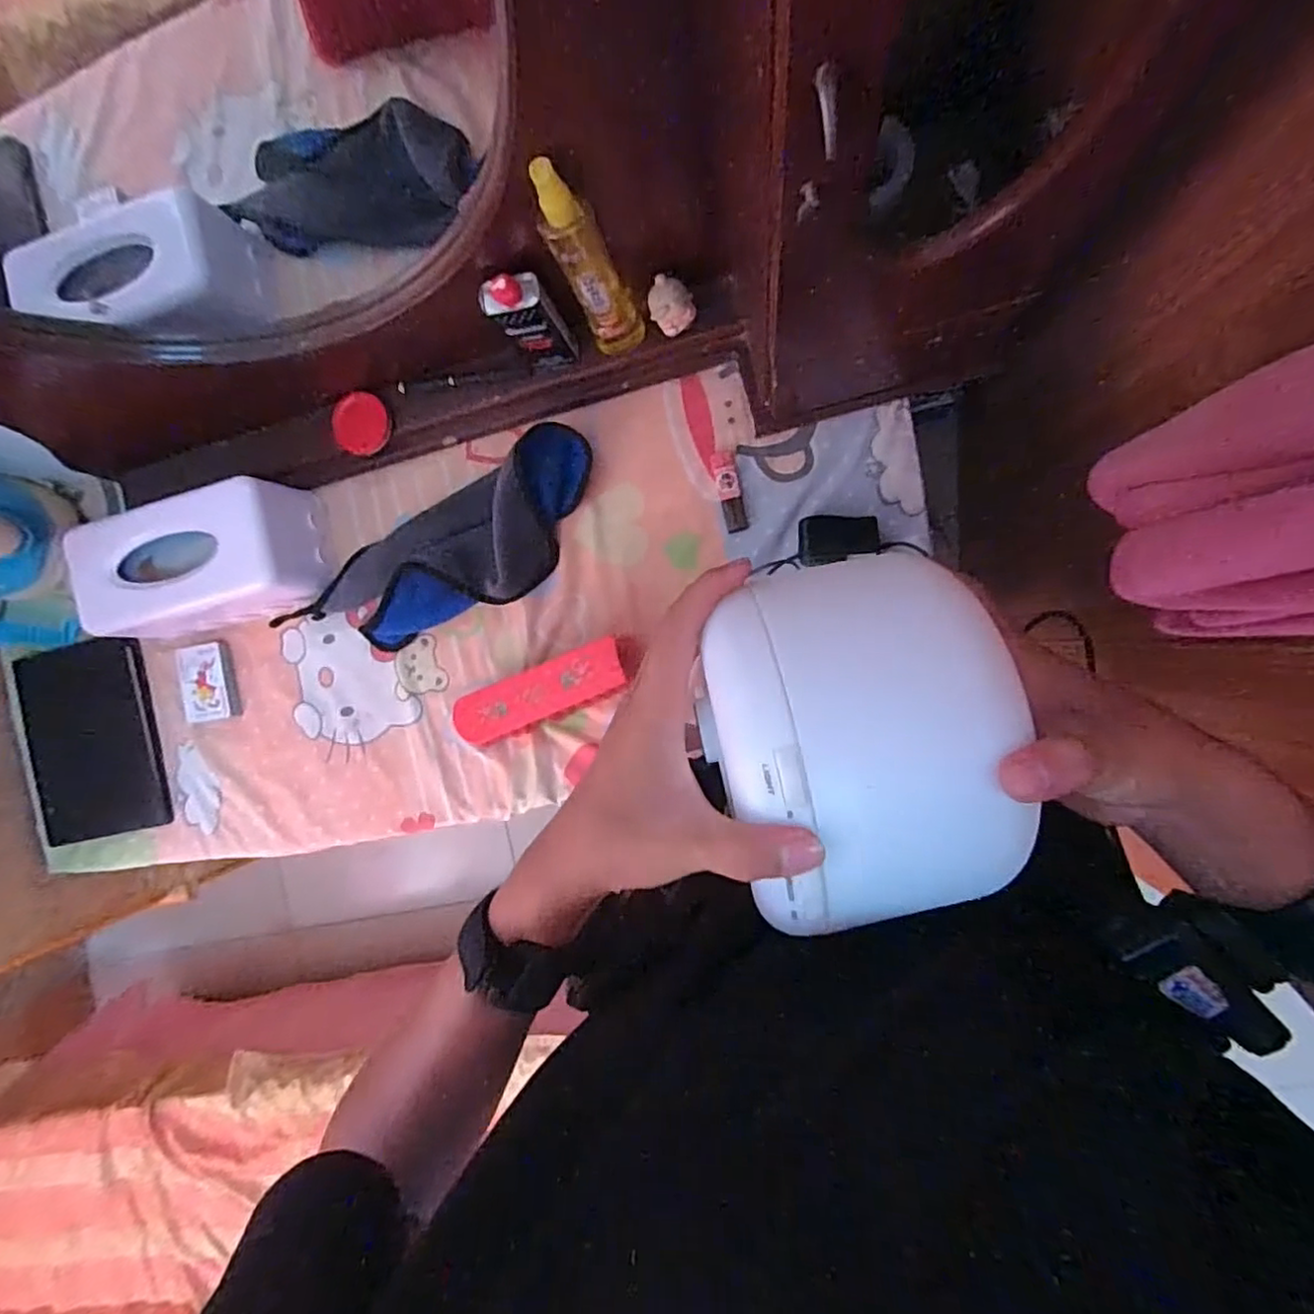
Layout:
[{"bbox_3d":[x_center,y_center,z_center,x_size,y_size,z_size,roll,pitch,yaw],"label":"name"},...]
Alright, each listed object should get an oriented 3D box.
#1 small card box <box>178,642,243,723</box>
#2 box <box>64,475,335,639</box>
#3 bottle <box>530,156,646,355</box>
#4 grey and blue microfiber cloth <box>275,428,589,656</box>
[{"bbox_3d":[-0.538,0.031,0.764,0.069,0.019,0.090,-8,91,10],"label":"small card box"},{"bbox_3d":[-0.505,-0.104,0.722,0.248,0.101,0.130,-14,90,10],"label":"box"},{"bbox_3d":[-0.051,-0.321,0.547,0.048,0.232,0.042,-27,87,9],"label":"bottle"},{"bbox_3d":[-0.221,-0.096,0.681,0.376,0.058,0.127,-29,87,9],"label":"grey and blue microfiber cloth"}]

